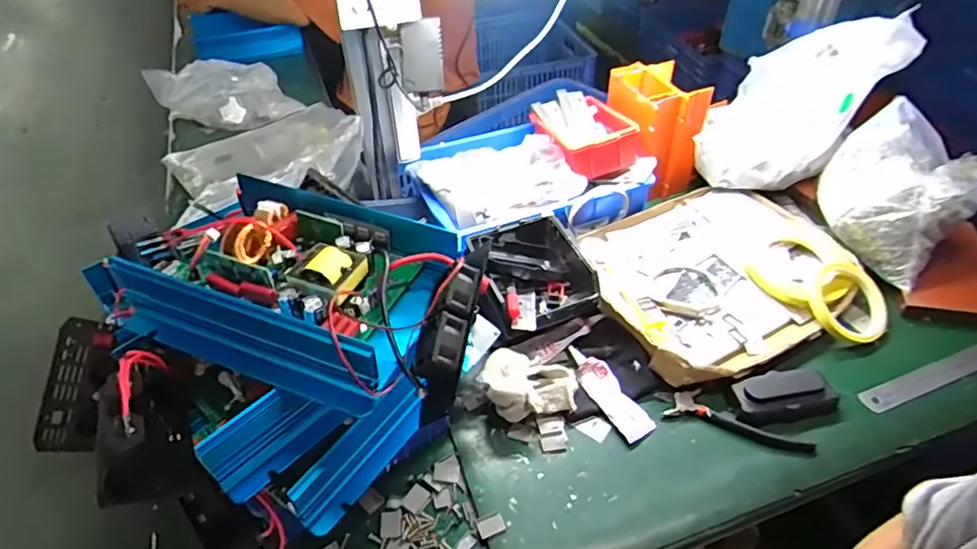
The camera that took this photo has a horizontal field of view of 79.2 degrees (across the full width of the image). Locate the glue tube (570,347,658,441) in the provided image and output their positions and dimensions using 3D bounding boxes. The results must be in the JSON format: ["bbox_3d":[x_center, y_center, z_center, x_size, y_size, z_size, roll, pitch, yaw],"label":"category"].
[{"bbox_3d":[0.126,0.120,0.630,0.033,0.019,0.124,-23,47,-20],"label":"glue tube"}]

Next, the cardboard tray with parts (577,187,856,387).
[{"bbox_3d":[0.275,-0.006,0.733,0.310,0.038,0.257,-22,47,-20],"label":"cardboard tray with parts"}]

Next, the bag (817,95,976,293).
[{"bbox_3d":[0.497,-0.091,0.728,0.178,0.158,0.140,29,51,29],"label":"bag"}]

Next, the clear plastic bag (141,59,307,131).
[{"bbox_3d":[-0.484,-0.329,1.095,0.241,0.123,0.101,-16,45,-14],"label":"clear plastic bag"}]

